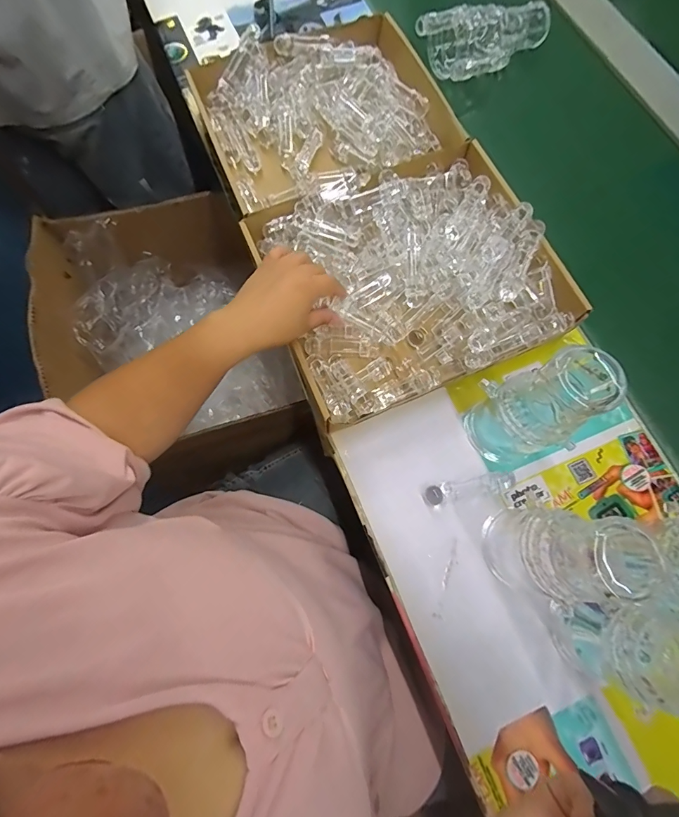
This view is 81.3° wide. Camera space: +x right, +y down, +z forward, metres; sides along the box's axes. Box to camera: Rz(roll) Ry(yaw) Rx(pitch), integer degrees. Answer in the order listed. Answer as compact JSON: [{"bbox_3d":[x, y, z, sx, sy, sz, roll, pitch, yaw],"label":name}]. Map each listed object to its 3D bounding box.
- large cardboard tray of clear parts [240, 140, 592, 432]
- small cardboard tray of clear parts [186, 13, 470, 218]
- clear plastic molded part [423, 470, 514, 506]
[{"bbox_3d":[0.082,-0.154,0.462,0.310,0.064,0.268,-20,75,-6],"label":"large cardboard tray of clear parts"},{"bbox_3d":[-0.014,-0.390,0.537,0.305,0.068,0.285,-26,76,-7],"label":"small cardboard tray of clear parts"},{"bbox_3d":[0.138,0.085,0.423,0.093,0.022,0.020,-12,74,-4],"label":"clear plastic molded part"}]

